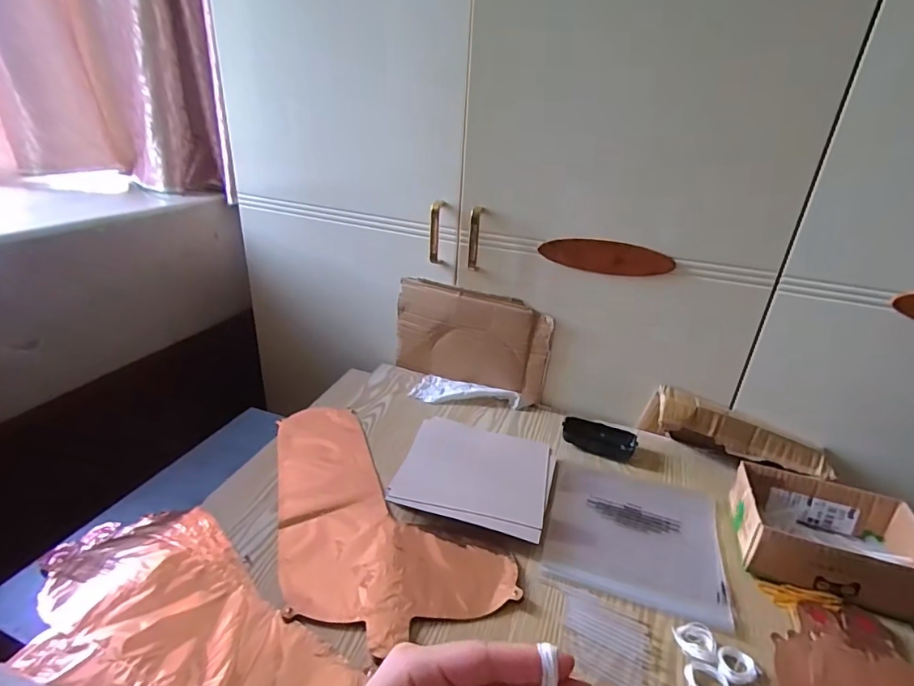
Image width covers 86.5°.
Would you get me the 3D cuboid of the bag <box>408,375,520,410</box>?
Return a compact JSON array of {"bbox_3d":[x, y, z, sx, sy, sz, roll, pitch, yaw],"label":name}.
[{"bbox_3d":[0.015,0.085,0.842,0.180,0.021,0.070,9,28,8],"label":"bag"}]

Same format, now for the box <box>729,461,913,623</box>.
[{"bbox_3d":[0.429,0.226,0.570,0.182,0.068,0.136,13,29,16],"label":"box"}]

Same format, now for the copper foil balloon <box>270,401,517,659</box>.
[{"bbox_3d":[-0.115,0.196,0.622,0.224,0.009,0.386,-9,31,-24],"label":"copper foil balloon"}]

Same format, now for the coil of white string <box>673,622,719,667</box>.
[{"bbox_3d":[0.237,0.295,0.478,0.033,0.011,0.040,-2,28,-12],"label":"coil of white string"}]

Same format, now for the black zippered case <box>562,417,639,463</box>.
[{"bbox_3d":[0.216,0.147,0.743,0.106,0.027,0.047,14,29,17],"label":"black zippered case"}]

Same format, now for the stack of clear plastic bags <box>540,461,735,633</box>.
[{"bbox_3d":[0.221,0.232,0.609,0.201,0.010,0.203,12,29,14],"label":"stack of clear plastic bags"}]

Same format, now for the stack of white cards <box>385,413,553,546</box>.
[{"bbox_3d":[0.028,0.175,0.666,0.198,0.024,0.169,12,29,15],"label":"stack of white cards"}]

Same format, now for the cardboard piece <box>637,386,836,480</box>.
[{"bbox_3d":[0.415,0.137,0.728,0.251,0.078,0.065,13,29,16],"label":"cardboard piece"}]

